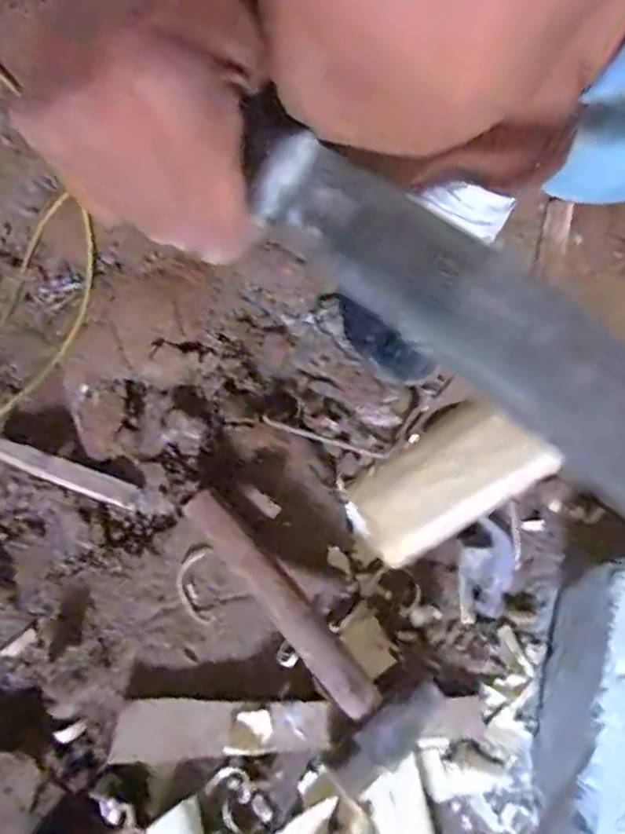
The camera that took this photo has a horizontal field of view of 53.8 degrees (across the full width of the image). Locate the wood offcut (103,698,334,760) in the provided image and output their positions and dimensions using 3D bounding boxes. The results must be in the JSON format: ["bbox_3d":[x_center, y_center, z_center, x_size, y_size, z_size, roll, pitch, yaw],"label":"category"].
[{"bbox_3d":[-0.065,0.224,0.445,0.149,0.018,0.039,-2,75,0],"label":"wood offcut"}]

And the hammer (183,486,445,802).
[{"bbox_3d":[-0.018,0.158,0.456,0.236,0.038,0.091,42,79,11],"label":"hammer"}]

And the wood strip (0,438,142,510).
[{"bbox_3d":[-0.201,0.046,0.504,0.119,0.012,0.021,23,76,-10],"label":"wood strip"}]

